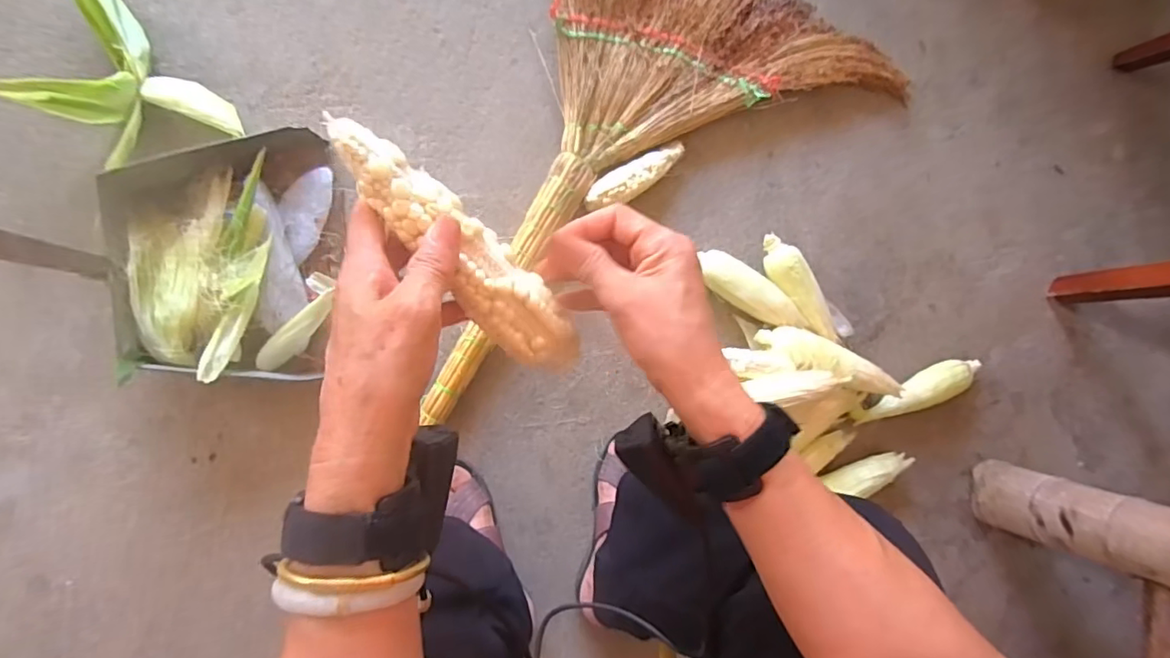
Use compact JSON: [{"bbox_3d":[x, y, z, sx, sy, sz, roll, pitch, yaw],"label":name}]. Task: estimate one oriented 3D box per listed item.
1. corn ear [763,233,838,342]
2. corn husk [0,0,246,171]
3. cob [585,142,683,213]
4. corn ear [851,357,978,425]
[{"bbox_3d":[0.305,-0.057,0.802,0.052,0.053,0.178,-37,95,-7],"label":"corn ear"},{"bbox_3d":[-0.566,-0.299,0.654,0.176,0.072,0.269,-44,96,-6],"label":"corn husk"},{"bbox_3d":[0.069,-0.209,0.769,0.160,0.039,0.045,-34,95,-7],"label":"cob"},{"bbox_3d":[0.494,0.095,0.826,0.206,0.053,0.055,-23,93,-8],"label":"corn ear"}]

